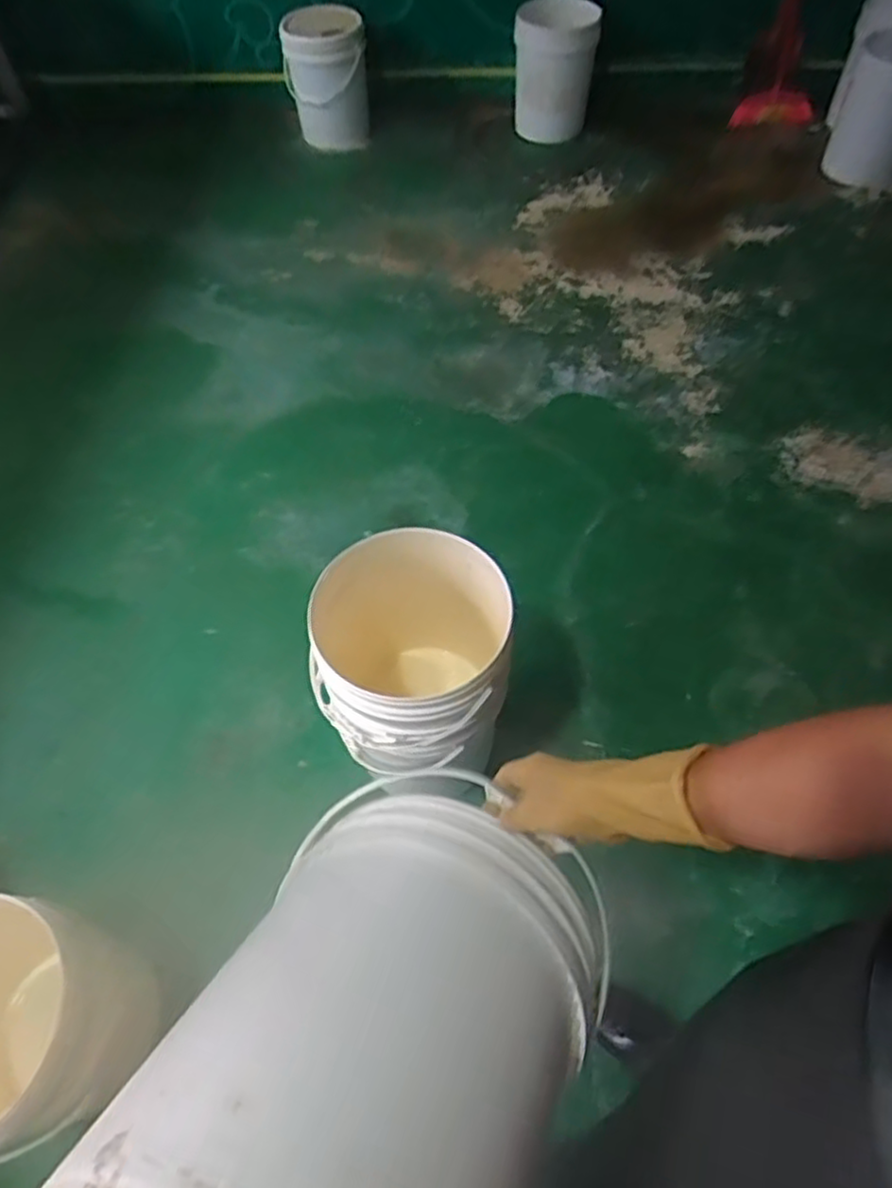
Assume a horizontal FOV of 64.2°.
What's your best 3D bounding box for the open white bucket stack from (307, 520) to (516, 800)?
[{"bbox_3d":[-0.080,0.145,1.297,0.342,0.471,0.327,5,58,5],"label":"open white bucket stack"}]

